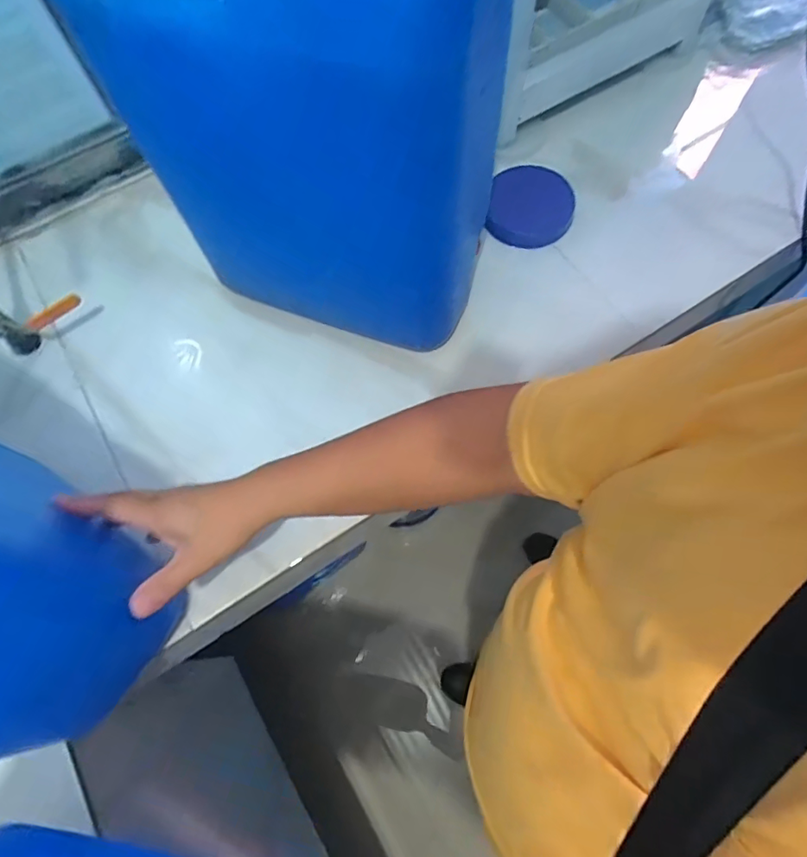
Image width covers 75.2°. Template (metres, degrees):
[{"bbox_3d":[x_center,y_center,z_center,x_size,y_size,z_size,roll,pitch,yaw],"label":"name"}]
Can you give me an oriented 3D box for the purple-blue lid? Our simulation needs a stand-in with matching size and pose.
[{"bbox_3d":[0.166,-0.292,0.683,0.108,0.013,0.113,1,82,-4],"label":"purple-blue lid"}]

